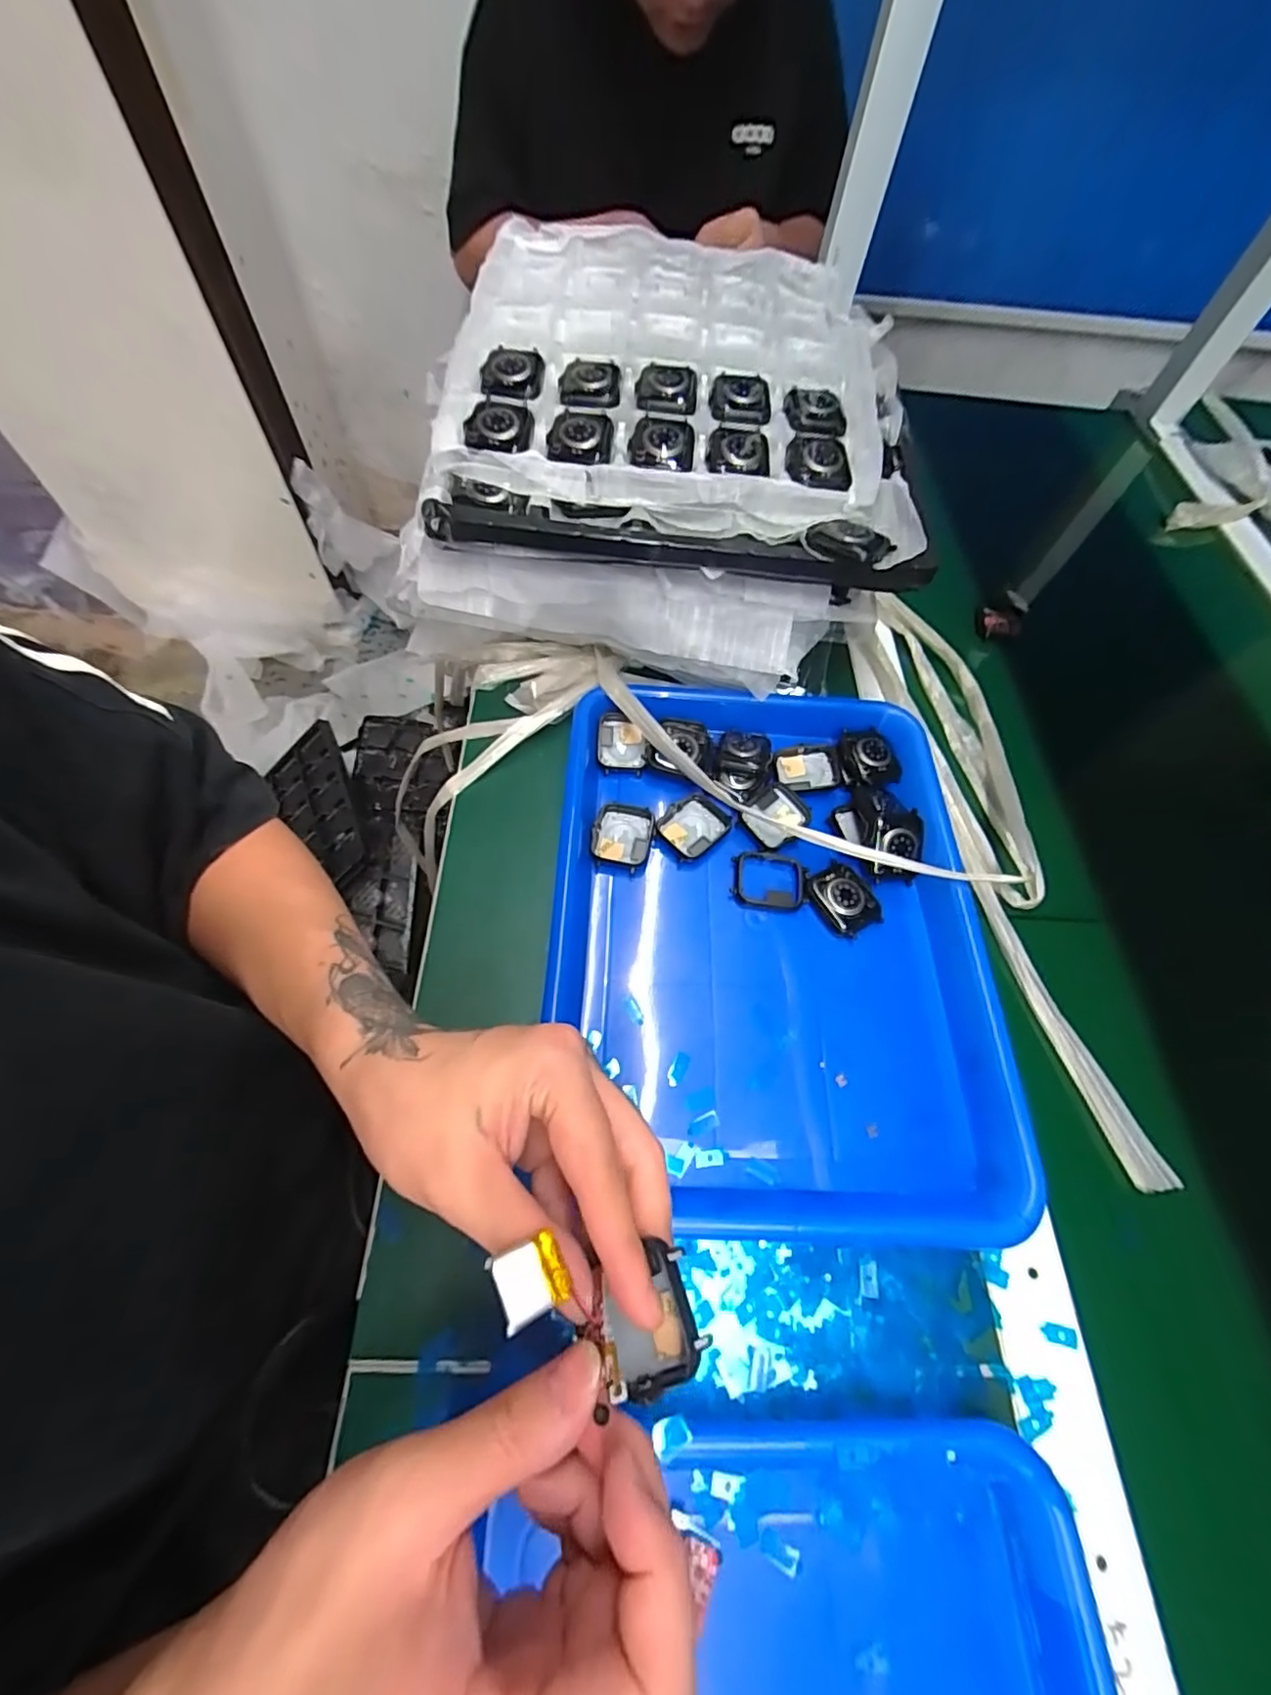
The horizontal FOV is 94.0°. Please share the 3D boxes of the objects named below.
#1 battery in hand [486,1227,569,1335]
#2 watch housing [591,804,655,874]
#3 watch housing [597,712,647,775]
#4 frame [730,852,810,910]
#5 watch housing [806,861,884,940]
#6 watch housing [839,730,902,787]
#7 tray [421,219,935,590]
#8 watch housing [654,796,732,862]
[{"bbox_3d":[-0.032,0.132,0.180,0.020,0.004,0.019,-10,49,-32],"label":"battery in hand"},{"bbox_3d":[-0.008,-0.007,0.386,0.039,0.006,0.043,7,62,0],"label":"watch housing"},{"bbox_3d":[-0.010,-0.075,0.422,0.033,0.010,0.042,-2,63,-4],"label":"watch housing"},{"bbox_3d":[0.085,0.020,0.377,0.048,0.006,0.036,8,62,1],"label":"frame"},{"bbox_3d":[0.132,0.032,0.373,0.037,0.011,0.044,-28,67,-17],"label":"watch housing"},{"bbox_3d":[0.167,-0.064,0.423,0.037,0.016,0.043,-4,63,-6],"label":"watch housing"},{"bbox_3d":[0.023,-0.323,0.416,0.326,0.051,0.328,4,61,-1],"label":"tray"},{"bbox_3d":[0.038,-0.014,0.392,0.044,0.006,0.039,-40,71,-21],"label":"watch housing"}]

